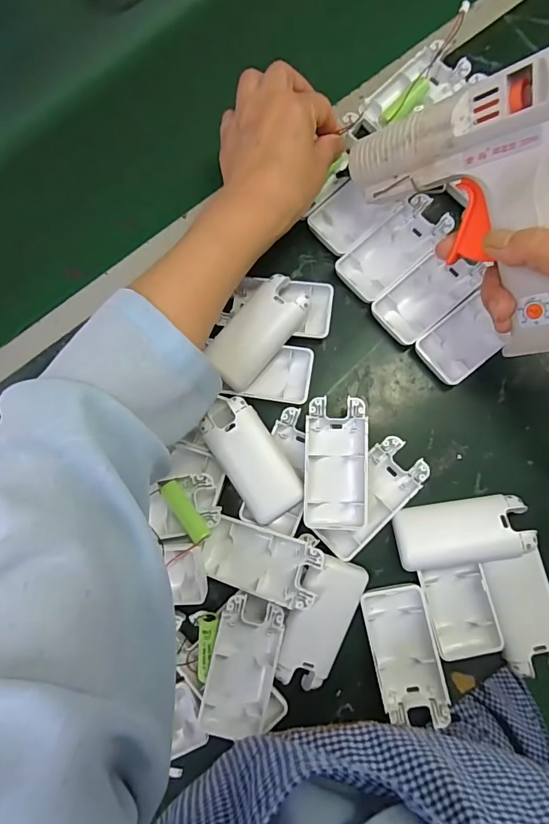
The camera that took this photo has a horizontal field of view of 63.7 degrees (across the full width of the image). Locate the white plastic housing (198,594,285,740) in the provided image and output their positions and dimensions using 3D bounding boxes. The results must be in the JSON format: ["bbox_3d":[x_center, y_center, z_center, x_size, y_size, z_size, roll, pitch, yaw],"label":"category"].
[{"bbox_3d":[-0.021,0.182,0.316,0.044,0.020,0.096,13,85,7],"label":"white plastic housing"}]

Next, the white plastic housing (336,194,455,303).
[{"bbox_3d":[0.098,-0.132,0.360,0.096,0.014,0.045,-40,82,0],"label":"white plastic housing"}]

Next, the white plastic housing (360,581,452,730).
[{"bbox_3d":[0.094,0.174,0.319,0.045,0.015,0.092,-12,83,4],"label":"white plastic housing"}]

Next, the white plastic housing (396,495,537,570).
[{"bbox_3d":[0.136,0.087,0.323,0.092,0.026,0.043,-10,83,4],"label":"white plastic housing"}]

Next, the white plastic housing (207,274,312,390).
[{"bbox_3d":[-0.014,-0.064,0.352,0.046,0.027,0.091,39,88,8],"label":"white plastic housing"}]

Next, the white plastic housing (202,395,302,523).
[{"bbox_3d":[-0.017,0.037,0.333,0.045,0.011,0.090,-33,82,1],"label":"white plastic housing"}]

